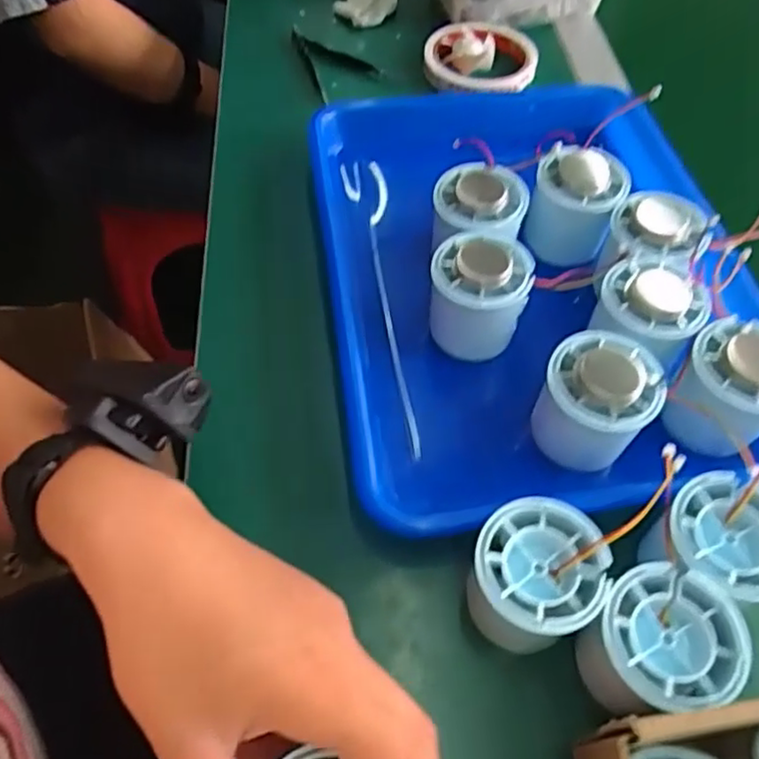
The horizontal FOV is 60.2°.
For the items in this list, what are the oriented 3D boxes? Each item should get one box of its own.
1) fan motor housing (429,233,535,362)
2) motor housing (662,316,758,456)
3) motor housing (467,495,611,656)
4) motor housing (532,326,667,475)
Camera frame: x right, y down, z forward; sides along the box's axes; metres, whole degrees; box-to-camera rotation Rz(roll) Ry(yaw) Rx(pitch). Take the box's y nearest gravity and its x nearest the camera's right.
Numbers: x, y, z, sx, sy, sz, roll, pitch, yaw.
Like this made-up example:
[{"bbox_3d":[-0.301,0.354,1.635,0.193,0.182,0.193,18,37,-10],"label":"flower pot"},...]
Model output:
[{"bbox_3d":[0.057,-0.051,0.376,0.052,0.057,0.058,12,57,7],"label":"fan motor housing"},{"bbox_3d":[0.182,0.005,0.338,0.052,0.050,0.057,1,56,-1],"label":"motor housing"},{"bbox_3d":[0.068,0.088,0.290,0.052,0.047,0.057,1,56,-1],"label":"motor housing"},{"bbox_3d":[0.108,0.014,0.334,0.052,0.059,0.055,1,56,-1],"label":"motor housing"}]

